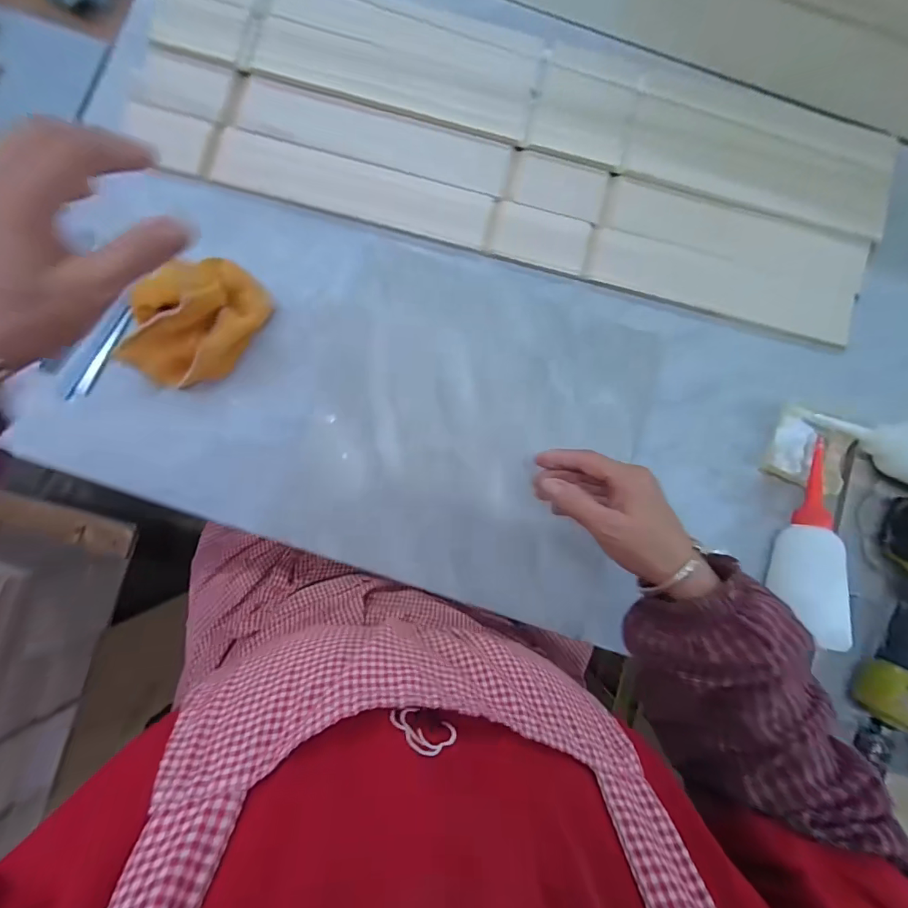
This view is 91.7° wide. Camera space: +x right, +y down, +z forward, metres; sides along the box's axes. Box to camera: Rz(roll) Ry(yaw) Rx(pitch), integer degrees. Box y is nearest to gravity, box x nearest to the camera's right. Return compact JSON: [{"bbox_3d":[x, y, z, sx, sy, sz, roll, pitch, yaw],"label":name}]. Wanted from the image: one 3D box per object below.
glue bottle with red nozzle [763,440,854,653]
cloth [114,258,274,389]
[{"bbox_3d":[0.319,0.077,0.401,0.050,0.047,0.182,5,85,-2],"label":"glue bottle with red nozzle"},{"bbox_3d":[-0.236,-0.120,0.396,0.096,0.036,0.131,33,85,0],"label":"cloth"}]

